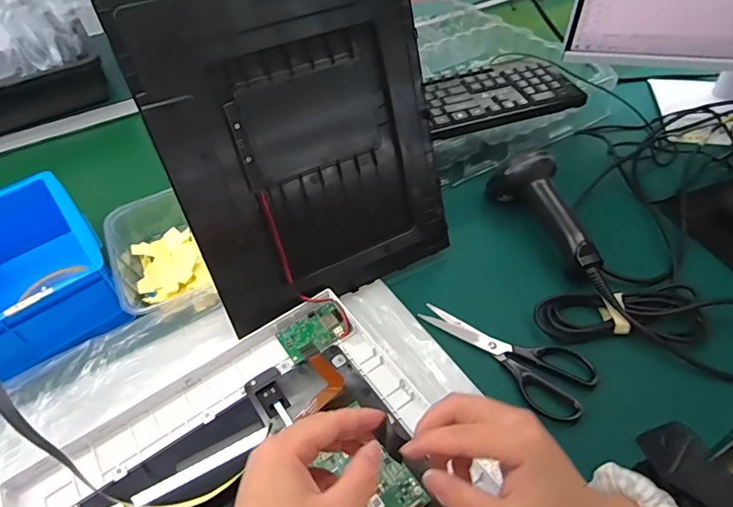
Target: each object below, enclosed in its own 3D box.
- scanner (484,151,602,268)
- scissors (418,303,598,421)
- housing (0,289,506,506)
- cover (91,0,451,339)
[{"bbox_3d":[0.200,-0.051,0.509,0.049,0.060,0.164,-21,50,-15],"label":"scanner"},{"bbox_3d":[0.132,0.086,0.437,0.068,0.012,0.160,-36,55,-26],"label":"scissors"},{"bbox_3d":[-0.090,0.189,0.350,0.308,0.033,0.255,-30,53,-22],"label":"housing"},{"bbox_3d":[-0.046,-0.092,0.413,0.242,0.287,0.012,-24,29,-20],"label":"cover"}]

